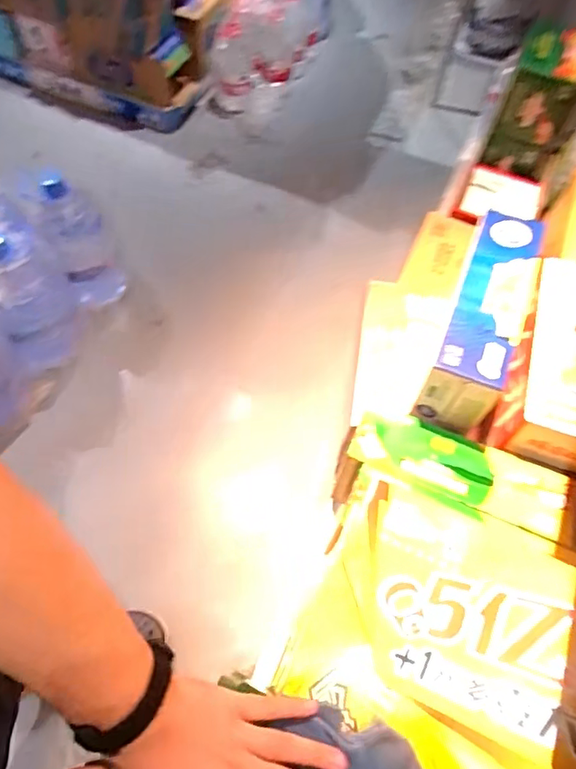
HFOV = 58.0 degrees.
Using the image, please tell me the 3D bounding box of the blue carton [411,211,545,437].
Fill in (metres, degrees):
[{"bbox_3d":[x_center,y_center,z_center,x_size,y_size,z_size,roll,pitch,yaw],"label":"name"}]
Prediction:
[{"bbox_3d":[0.377,-0.131,1.018,0.121,0.168,0.415,21,61,10],"label":"blue carton"}]

